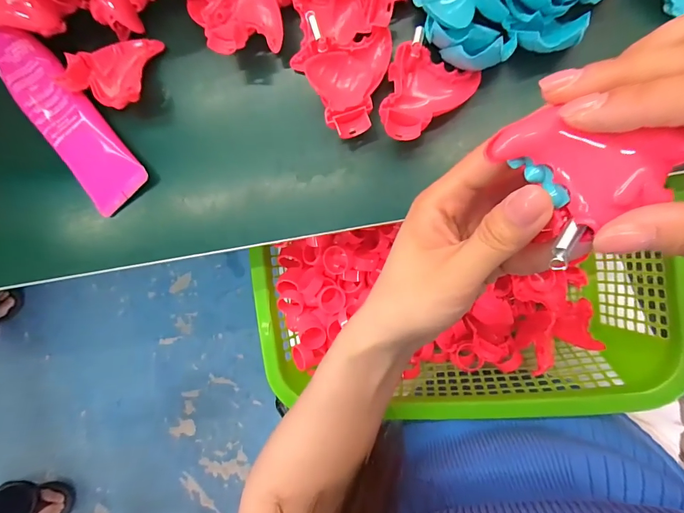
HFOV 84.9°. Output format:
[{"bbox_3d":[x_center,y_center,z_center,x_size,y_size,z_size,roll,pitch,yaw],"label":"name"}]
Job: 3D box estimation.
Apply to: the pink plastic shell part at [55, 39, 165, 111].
[{"bbox_3d":[-0.175,-0.143,0.282,0.059,0.027,0.056,17,95,8],"label":"pink plastic shell part"}]

